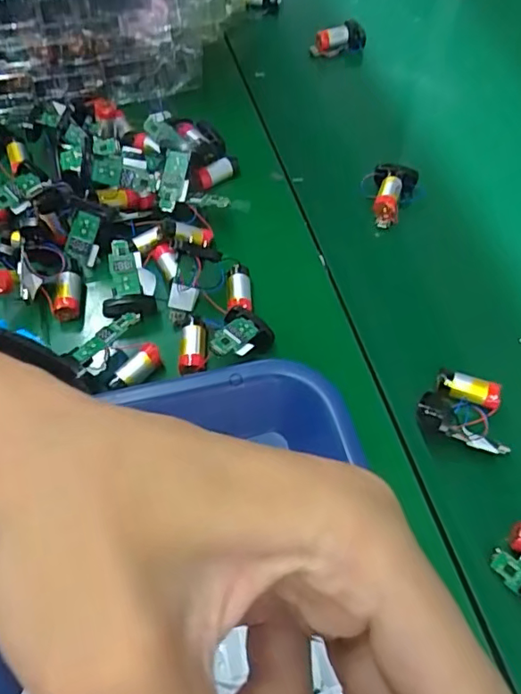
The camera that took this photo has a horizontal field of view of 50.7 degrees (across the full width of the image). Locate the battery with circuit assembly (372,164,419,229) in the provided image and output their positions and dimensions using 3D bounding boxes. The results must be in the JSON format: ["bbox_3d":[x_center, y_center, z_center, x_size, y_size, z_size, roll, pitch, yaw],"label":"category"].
[{"bbox_3d":[0.099,-0.113,0.416,0.032,0.027,0.048,13,58,9],"label":"battery with circuit assembly"}]

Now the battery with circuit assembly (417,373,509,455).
[{"bbox_3d":[0.117,0.036,0.321,0.051,0.021,0.041,4,57,4],"label":"battery with circuit assembly"}]

